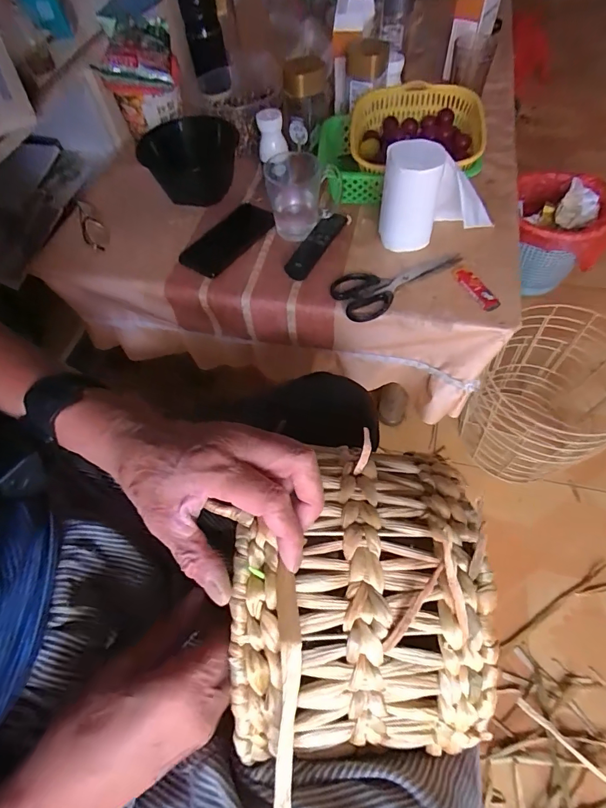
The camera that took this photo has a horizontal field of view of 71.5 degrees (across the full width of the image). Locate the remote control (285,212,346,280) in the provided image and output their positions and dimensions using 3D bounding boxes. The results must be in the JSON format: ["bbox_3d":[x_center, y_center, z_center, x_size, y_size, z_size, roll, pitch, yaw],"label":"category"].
[{"bbox_3d":[0.020,-0.245,0.638,0.044,0.018,0.150,23,64,17],"label":"remote control"}]

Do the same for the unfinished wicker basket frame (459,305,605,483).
[{"bbox_3d":[0.462,0.003,0.821,0.246,0.266,0.265,33,67,22],"label":"unfinished wicker basket frame"}]

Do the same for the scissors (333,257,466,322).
[{"bbox_3d":[0.133,-0.186,0.602,0.192,0.019,0.086,-33,62,-15],"label":"scissors"}]

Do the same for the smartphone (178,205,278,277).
[{"bbox_3d":[-0.117,-0.260,0.666,0.076,0.015,0.154,35,68,22],"label":"smartphone"}]

